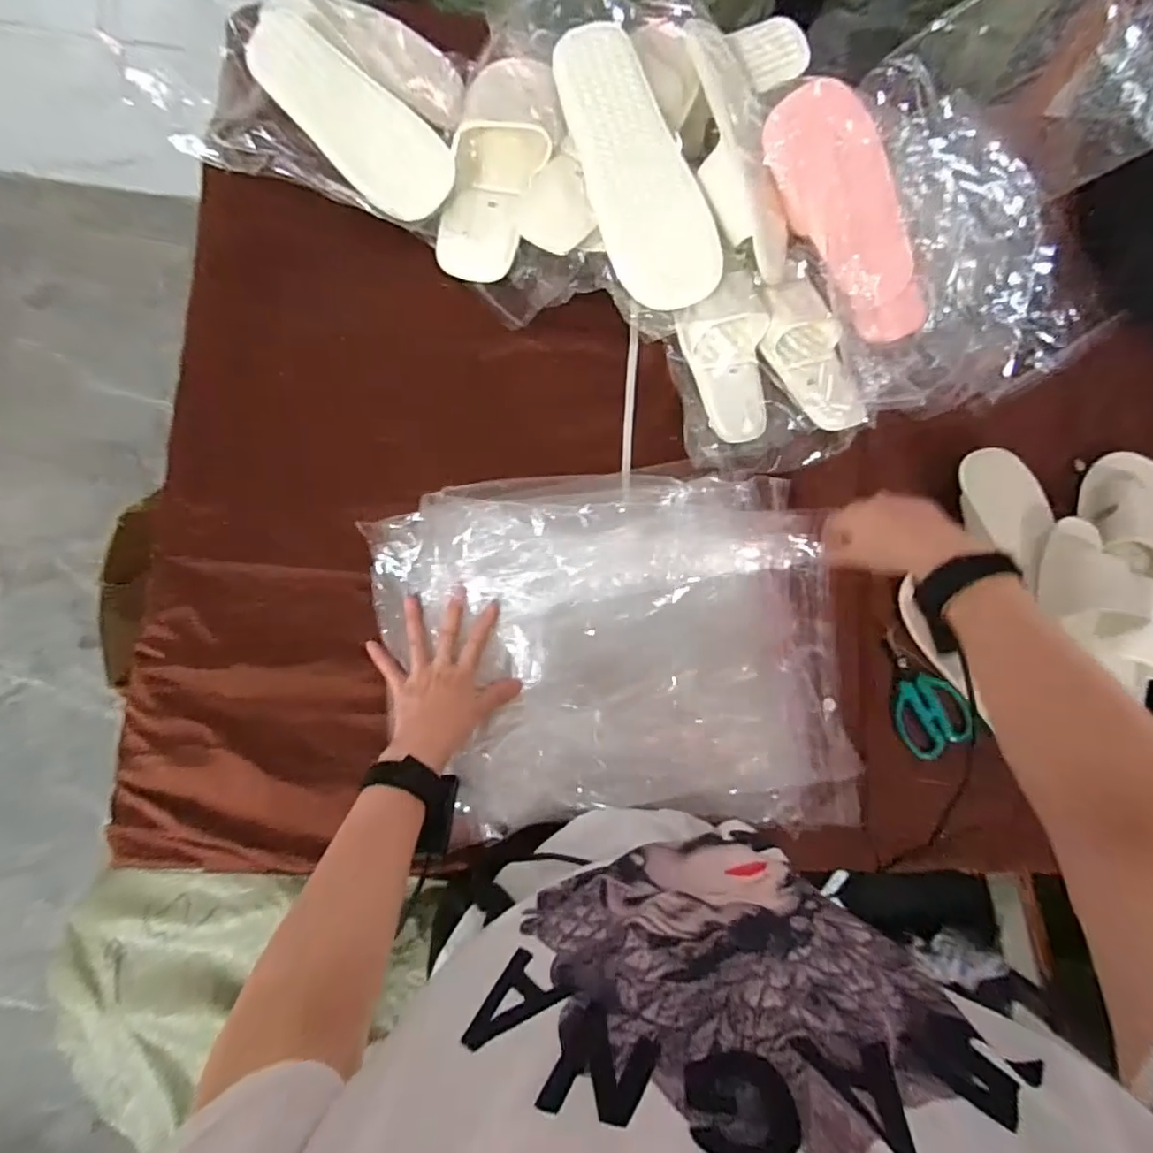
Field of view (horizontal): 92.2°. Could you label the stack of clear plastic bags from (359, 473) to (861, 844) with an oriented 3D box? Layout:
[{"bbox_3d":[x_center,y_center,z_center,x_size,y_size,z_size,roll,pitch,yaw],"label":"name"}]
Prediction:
[{"bbox_3d":[0.035,0.069,0.560,0.464,0.066,0.339,-2,82,-5],"label":"stack of clear plastic bags"}]

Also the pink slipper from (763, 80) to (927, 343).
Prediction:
[{"bbox_3d":[0.299,-0.385,0.607,0.082,0.076,0.275,-41,106,-9],"label":"pink slipper"}]

